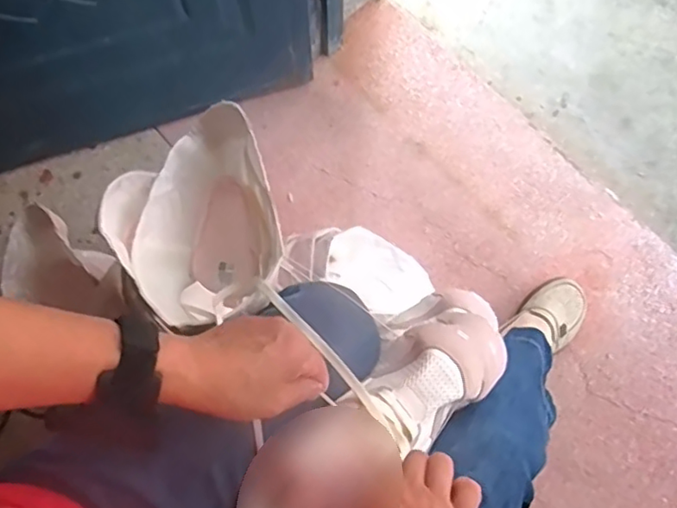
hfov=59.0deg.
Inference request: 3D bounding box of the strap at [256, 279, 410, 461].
[{"bbox_3d":[-0.007,0.085,0.483,0.011,0.020,0.183,-39,68,-13],"label":"strap"}]

